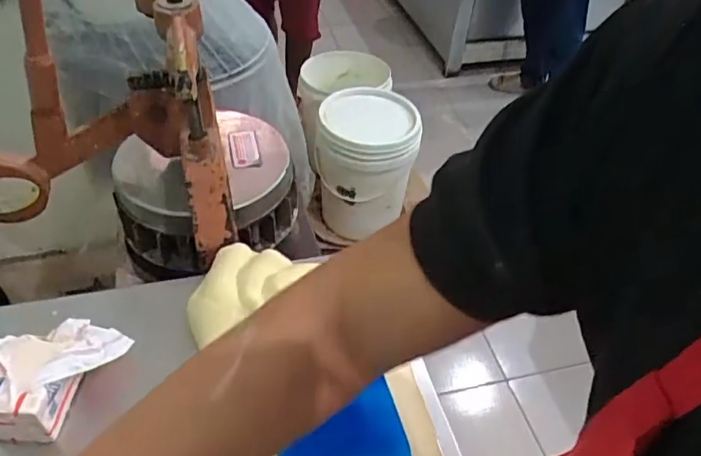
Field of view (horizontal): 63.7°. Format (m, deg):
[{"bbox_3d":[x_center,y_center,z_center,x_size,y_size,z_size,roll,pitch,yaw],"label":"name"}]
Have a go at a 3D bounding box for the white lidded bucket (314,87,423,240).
[{"bbox_3d":[0.043,-0.193,1.751,0.289,0.396,0.275,2,44,-3],"label":"white lidded bucket"}]

